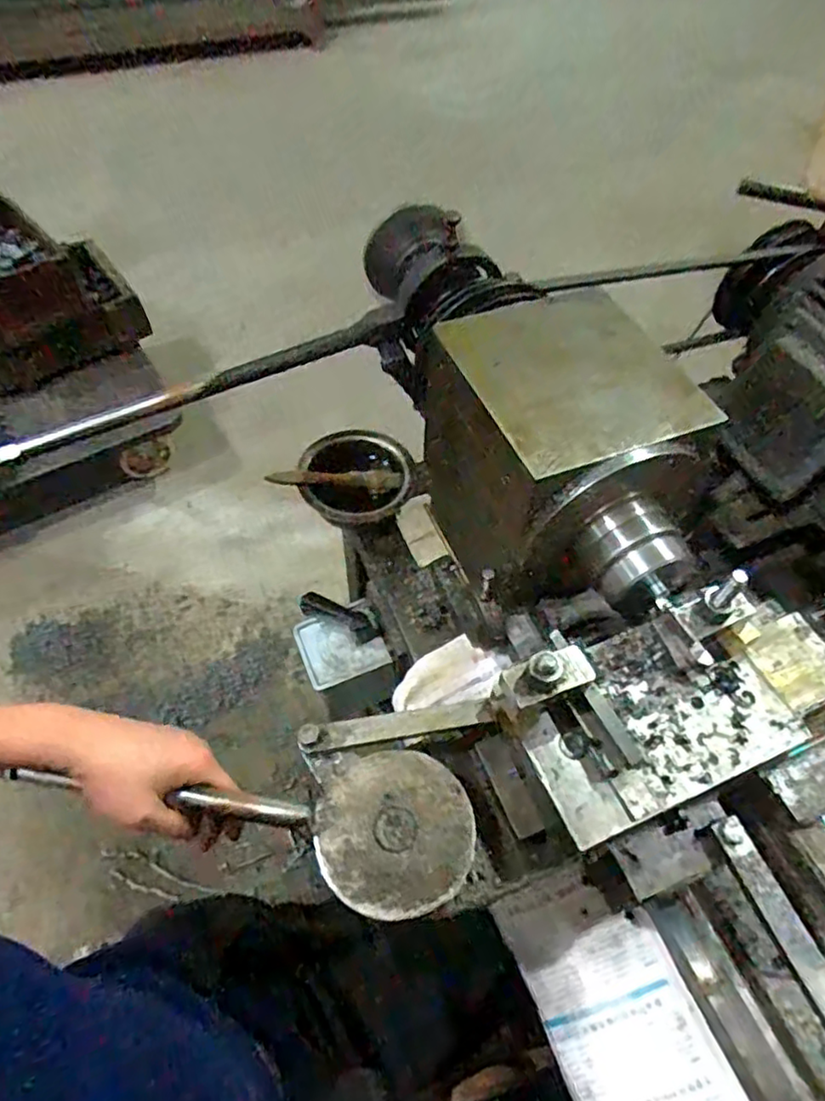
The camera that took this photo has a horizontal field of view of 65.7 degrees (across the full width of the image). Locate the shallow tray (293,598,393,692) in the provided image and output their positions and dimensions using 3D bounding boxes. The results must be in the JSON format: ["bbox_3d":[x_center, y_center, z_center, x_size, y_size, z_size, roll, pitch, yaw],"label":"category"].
[{"bbox_3d":[-0.082,0.107,0.727,0.091,0.024,0.081,-18,57,-14],"label":"shallow tray"}]

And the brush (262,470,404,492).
[{"bbox_3d":[-0.088,-0.082,0.735,0.151,0.024,0.024,-2,54,-4],"label":"brush"}]

